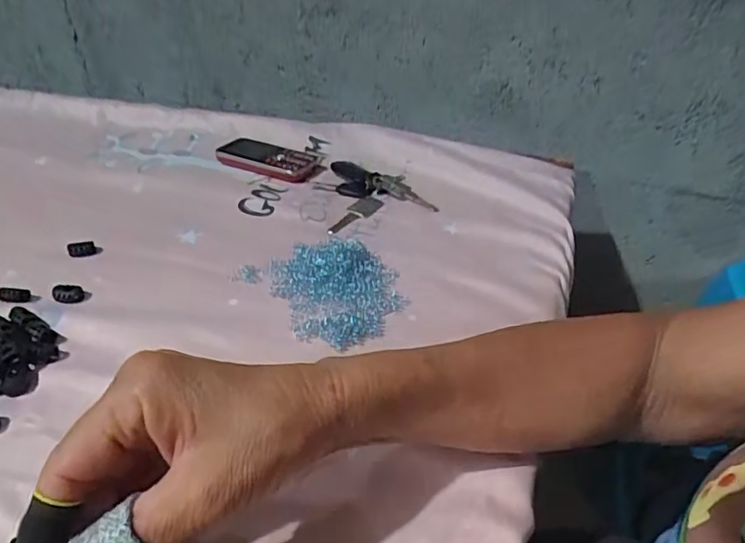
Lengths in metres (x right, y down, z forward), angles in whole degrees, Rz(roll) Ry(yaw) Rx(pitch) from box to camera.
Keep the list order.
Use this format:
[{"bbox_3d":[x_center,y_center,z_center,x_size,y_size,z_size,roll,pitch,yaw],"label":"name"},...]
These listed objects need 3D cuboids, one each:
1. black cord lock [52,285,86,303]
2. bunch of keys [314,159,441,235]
[{"bbox_3d":[-0.239,0.017,0.425,0.024,0.006,0.017,1,35,0],"label":"black cord lock"},{"bbox_3d":[-0.008,-0.090,0.581,0.113,0.016,0.124,-12,37,-18],"label":"bunch of keys"}]

